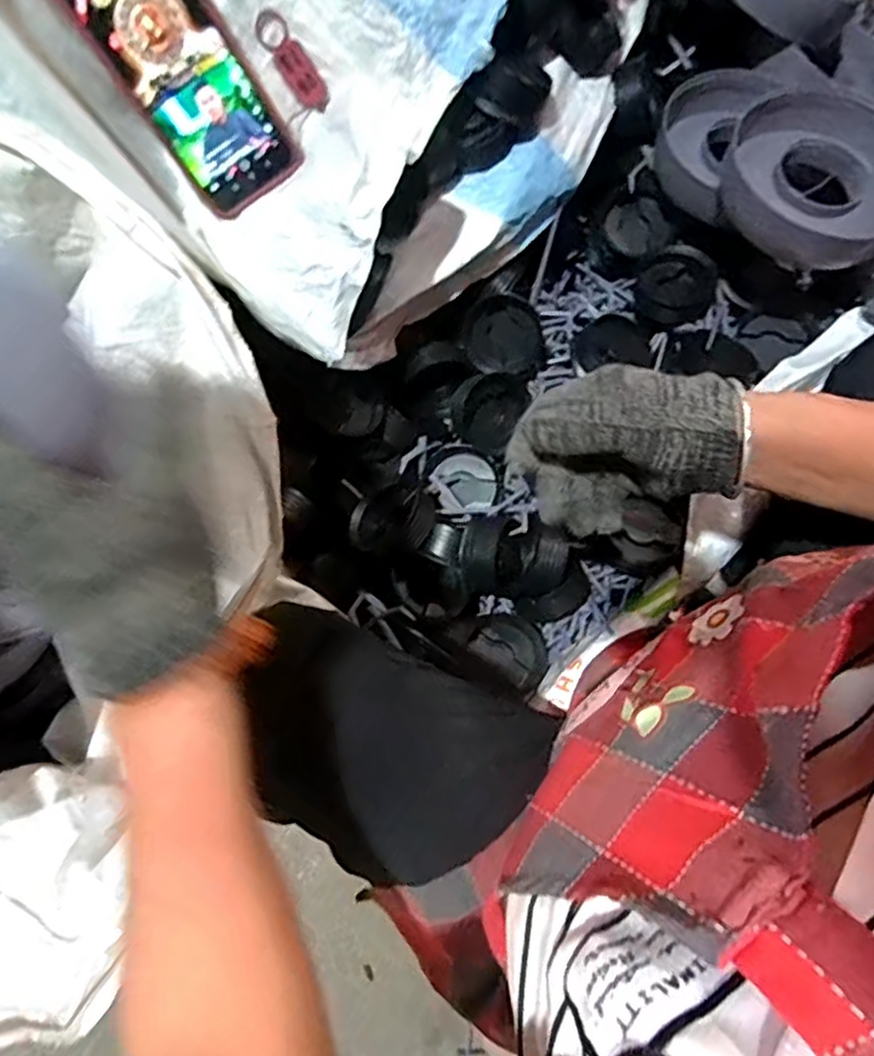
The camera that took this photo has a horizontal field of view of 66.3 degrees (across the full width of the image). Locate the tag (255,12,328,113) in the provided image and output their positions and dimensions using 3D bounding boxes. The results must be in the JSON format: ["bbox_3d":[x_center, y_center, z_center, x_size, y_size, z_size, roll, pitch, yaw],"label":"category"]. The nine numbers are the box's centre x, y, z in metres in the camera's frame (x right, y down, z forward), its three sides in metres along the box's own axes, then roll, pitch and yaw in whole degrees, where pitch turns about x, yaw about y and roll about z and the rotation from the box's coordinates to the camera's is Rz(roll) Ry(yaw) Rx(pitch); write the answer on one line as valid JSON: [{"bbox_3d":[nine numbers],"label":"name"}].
[{"bbox_3d":[-0.105,-0.339,0.488,0.024,0.067,0.004,-26,34,24],"label":"tag"}]

